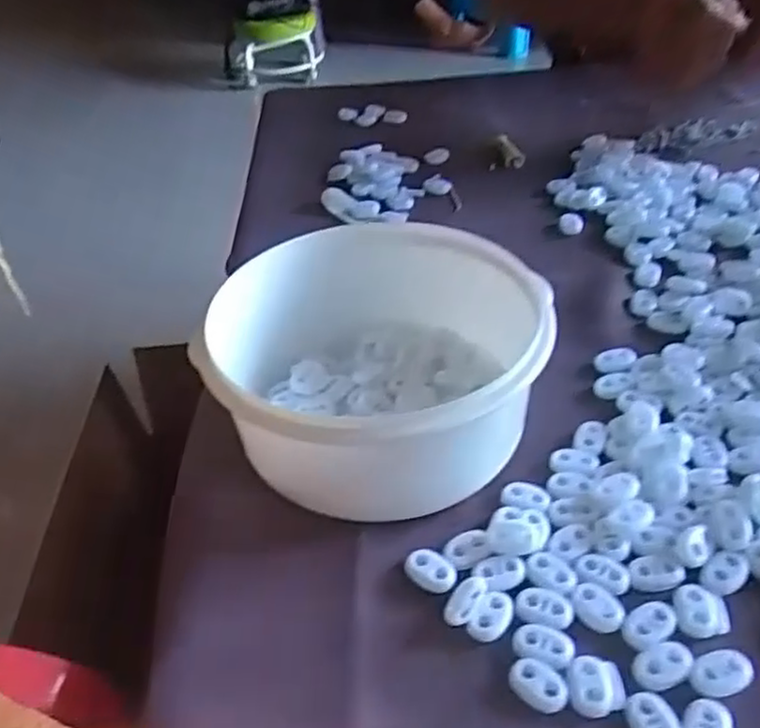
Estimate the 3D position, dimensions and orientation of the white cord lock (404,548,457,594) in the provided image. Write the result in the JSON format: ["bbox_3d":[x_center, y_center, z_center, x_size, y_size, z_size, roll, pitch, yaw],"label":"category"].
[{"bbox_3d":[0.021,0.088,0.320,0.023,0.005,0.015,21,45,28],"label":"white cord lock"}]

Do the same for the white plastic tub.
[{"bbox_3d":[0.009,0.000,0.369,0.161,0.071,0.149,-3,39,2],"label":"white plastic tub"}]

